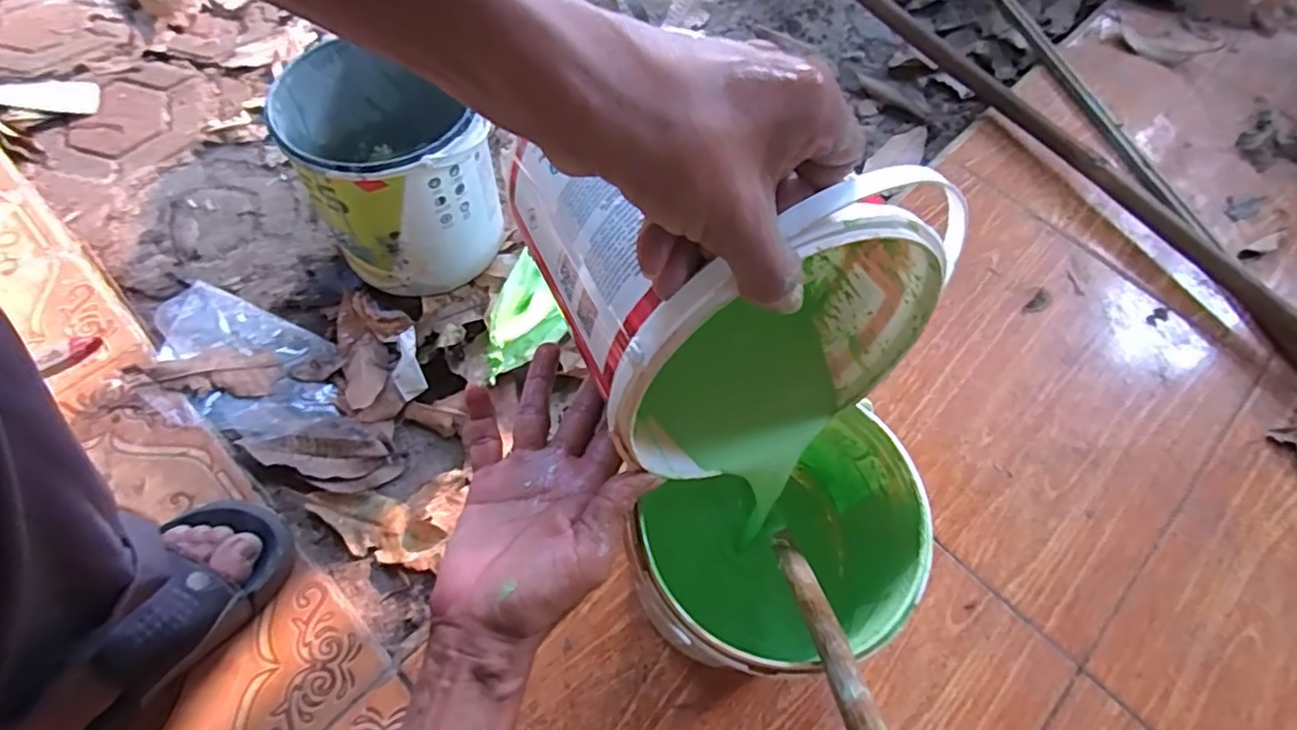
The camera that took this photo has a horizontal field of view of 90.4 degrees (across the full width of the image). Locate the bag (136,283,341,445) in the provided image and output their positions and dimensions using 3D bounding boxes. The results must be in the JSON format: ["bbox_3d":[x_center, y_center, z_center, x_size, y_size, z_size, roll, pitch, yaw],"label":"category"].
[{"bbox_3d":[-0.402,0.004,0.626,0.221,0.026,0.131,23,65,9],"label":"bag"}]

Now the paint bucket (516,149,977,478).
[{"bbox_3d":[0.043,-0.057,0.342,0.181,0.179,0.176,-20,66,-11],"label":"paint bucket"}]

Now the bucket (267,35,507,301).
[{"bbox_3d":[-0.250,-0.194,0.641,0.165,0.181,0.182,-30,68,-15],"label":"bucket"}]

